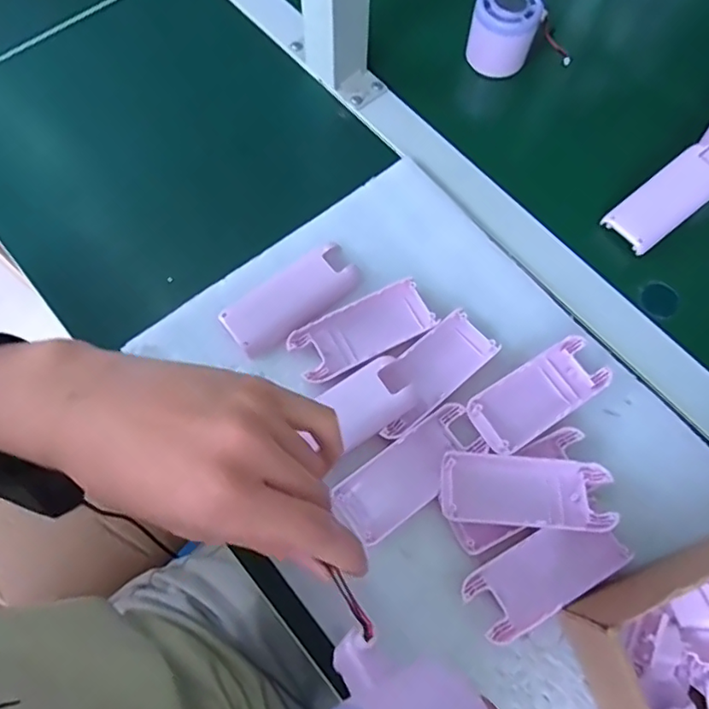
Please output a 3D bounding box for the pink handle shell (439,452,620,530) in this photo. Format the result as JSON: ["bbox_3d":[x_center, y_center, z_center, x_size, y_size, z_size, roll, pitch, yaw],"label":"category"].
[{"bbox_3d":[0.106,0.087,0.351,0.104,0.019,0.041,4,70,1],"label":"pink handle shell"}]

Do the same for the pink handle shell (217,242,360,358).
[{"bbox_3d":[-0.047,-0.041,0.404,0.099,0.009,0.043,-39,74,-13],"label":"pink handle shell"}]

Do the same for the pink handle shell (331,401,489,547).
[{"bbox_3d":[0.037,0.079,0.367,0.103,0.018,0.043,-35,73,-12],"label":"pink handle shell"}]

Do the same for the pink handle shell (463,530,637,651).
[{"bbox_3d":[0.117,0.137,0.346,0.098,0.016,0.045,-29,72,-10],"label":"pink handle shell"}]

